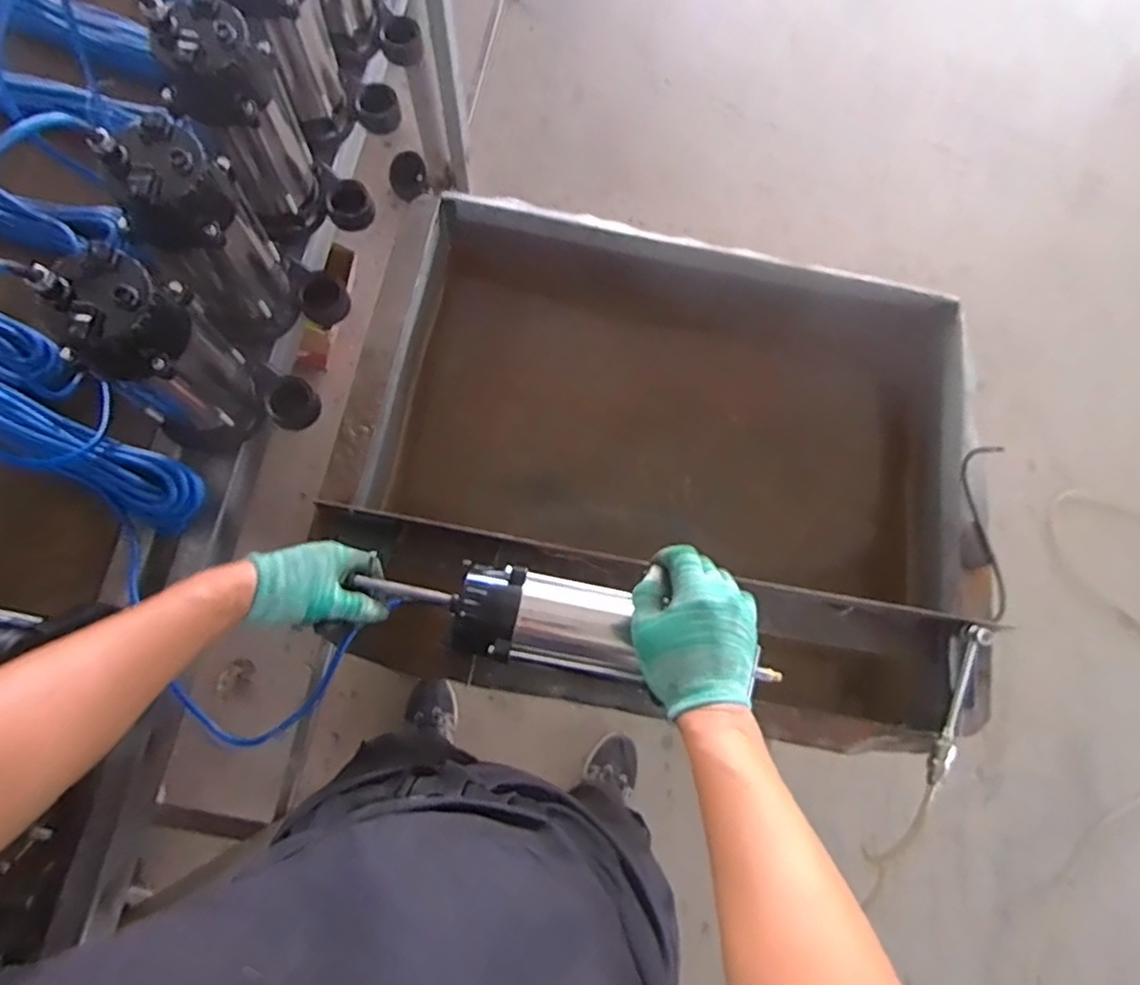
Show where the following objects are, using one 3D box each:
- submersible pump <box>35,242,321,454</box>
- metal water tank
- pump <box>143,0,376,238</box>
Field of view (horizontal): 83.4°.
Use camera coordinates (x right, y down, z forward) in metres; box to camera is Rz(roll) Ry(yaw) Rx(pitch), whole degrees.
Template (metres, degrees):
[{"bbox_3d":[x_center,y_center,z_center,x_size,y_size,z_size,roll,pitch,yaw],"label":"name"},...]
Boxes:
[{"bbox_3d":[-0.374,-0.126,0.620,0.162,0.227,0.120,30,75,4],"label":"submersible pump"},{"bbox_3d":[0.130,-0.025,0.823,0.761,0.225,0.596,14,74,0],"label":"metal water tank"},{"bbox_3d":[-0.320,-0.388,0.691,0.140,0.226,0.112,-27,78,-11],"label":"pump"}]

